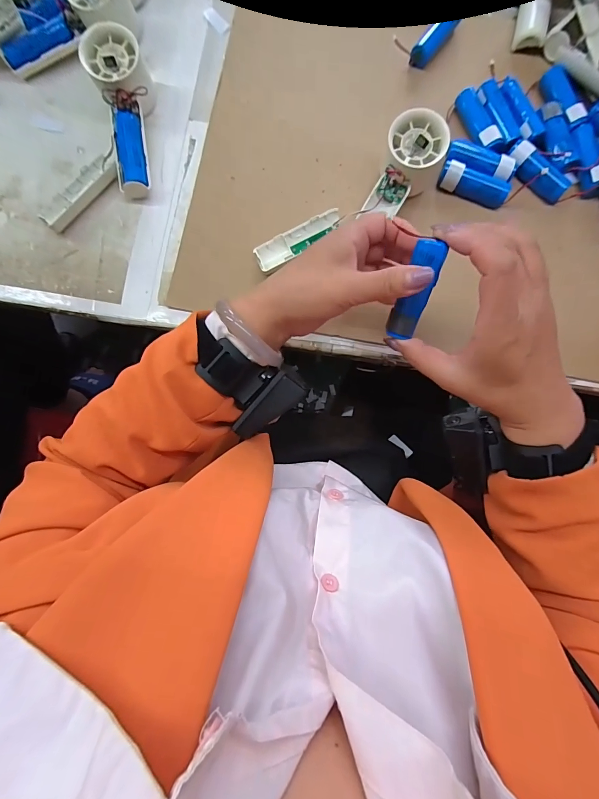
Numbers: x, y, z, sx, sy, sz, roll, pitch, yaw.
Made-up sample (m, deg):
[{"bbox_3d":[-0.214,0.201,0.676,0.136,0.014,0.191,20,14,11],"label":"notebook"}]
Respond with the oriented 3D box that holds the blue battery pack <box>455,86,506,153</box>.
[{"bbox_3d":[0.193,-0.299,0.383,0.025,0.023,0.078,-25,85,-2],"label":"blue battery pack"}]

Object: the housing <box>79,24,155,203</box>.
[{"bbox_3d":[-0.177,-0.297,0.364,0.051,0.056,0.150,-12,85,-1],"label":"housing"}]

